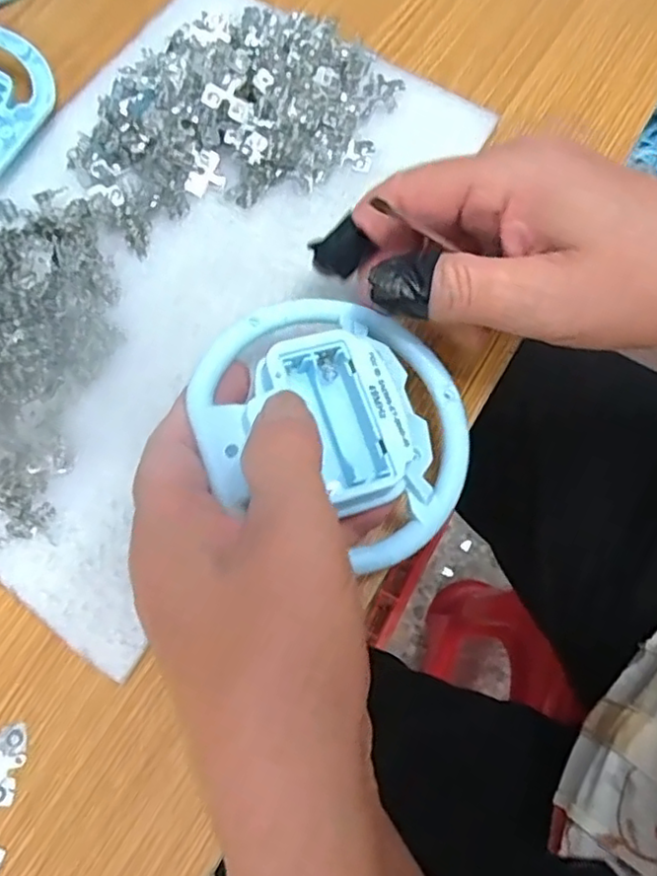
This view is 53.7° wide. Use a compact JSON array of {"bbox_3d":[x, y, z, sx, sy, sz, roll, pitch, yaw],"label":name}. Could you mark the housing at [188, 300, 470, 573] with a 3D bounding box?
[{"bbox_3d":[0.004,-0.010,0.233,0.100,0.028,0.089,27,74,7],"label":"housing"}]

